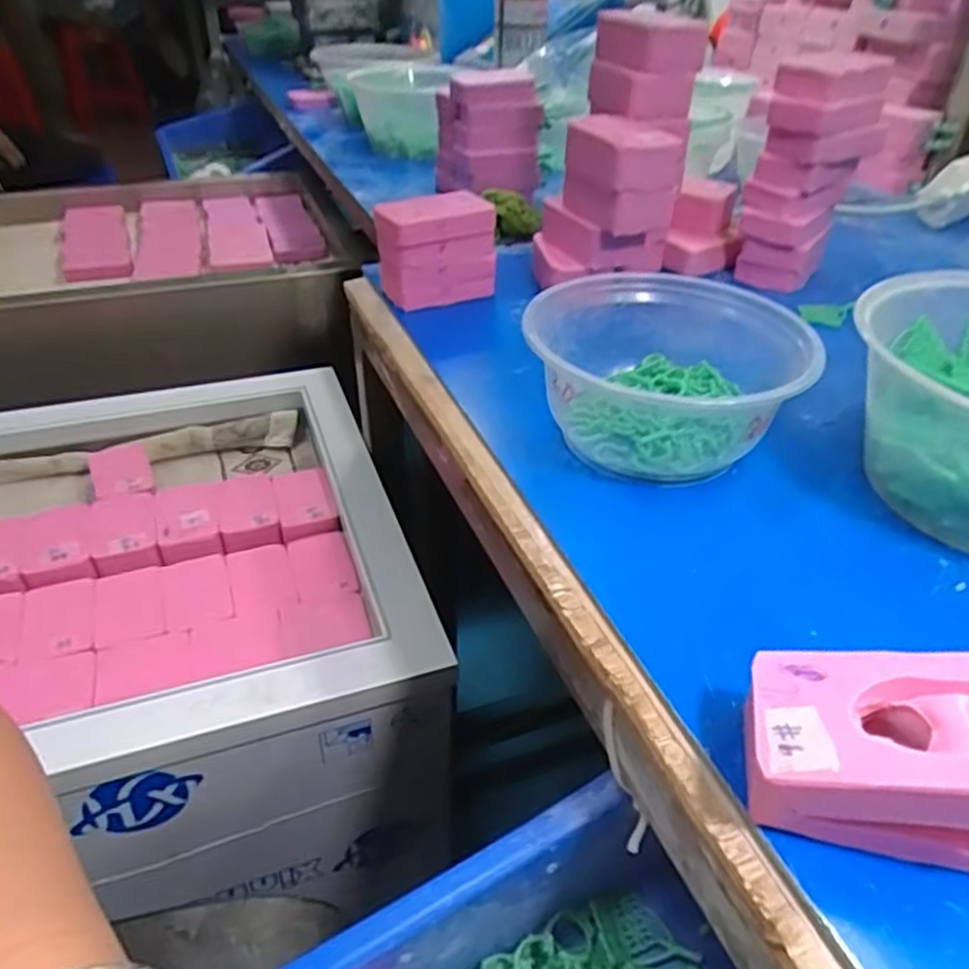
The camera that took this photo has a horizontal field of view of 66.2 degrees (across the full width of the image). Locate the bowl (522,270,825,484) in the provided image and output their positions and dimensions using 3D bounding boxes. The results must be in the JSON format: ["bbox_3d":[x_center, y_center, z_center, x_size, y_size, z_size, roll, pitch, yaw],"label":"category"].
[{"bbox_3d":[0.092,-0.056,0.375,0.131,0.063,0.111,14,39,16],"label":"bowl"}]

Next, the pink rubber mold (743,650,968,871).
[{"bbox_3d":[0.113,0.076,0.214,0.072,0.048,0.045,10,38,11],"label":"pink rubber mold"}]

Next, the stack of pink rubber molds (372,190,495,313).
[{"bbox_3d":[-0.035,-0.157,0.505,0.077,0.069,0.044,-23,44,-29],"label":"stack of pink rubber molds"}]

